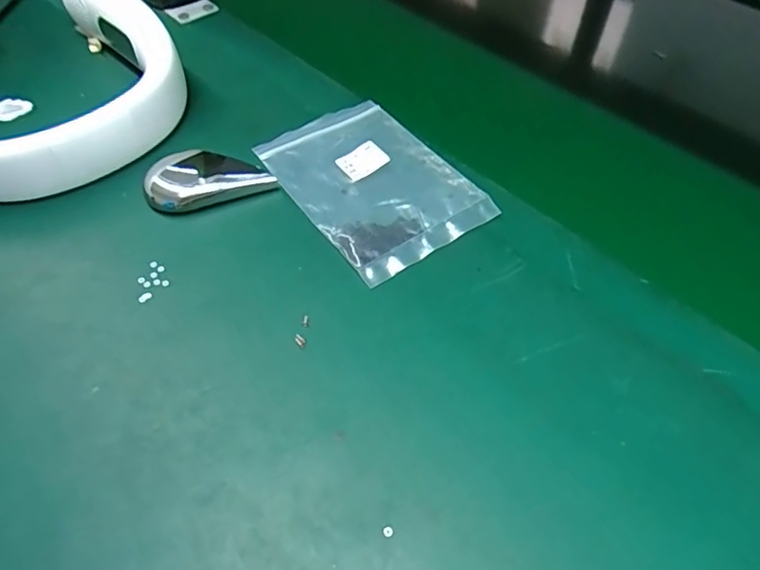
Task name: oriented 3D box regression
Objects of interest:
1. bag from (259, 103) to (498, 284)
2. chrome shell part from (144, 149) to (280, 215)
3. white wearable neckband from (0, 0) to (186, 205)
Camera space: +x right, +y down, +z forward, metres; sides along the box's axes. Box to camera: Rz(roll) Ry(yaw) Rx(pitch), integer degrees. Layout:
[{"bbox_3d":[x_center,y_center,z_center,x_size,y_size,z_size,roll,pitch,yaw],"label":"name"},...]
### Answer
[{"bbox_3d":[-0.006,-0.071,0.371,0.099,0.007,0.146,-30,58,-17],"label":"bag"},{"bbox_3d":[-0.114,-0.073,0.370,0.078,0.014,0.048,-19,55,-13],"label":"chrome shell part"},{"bbox_3d":[-0.242,-0.140,0.395,0.189,0.057,0.182,-38,62,-25],"label":"white wearable neckband"}]

